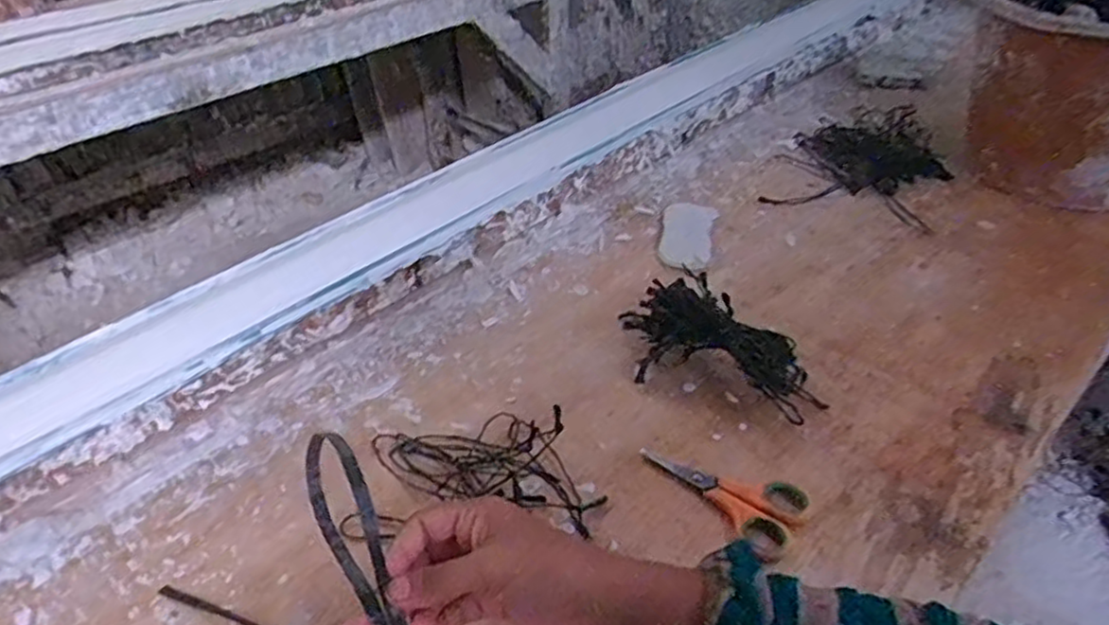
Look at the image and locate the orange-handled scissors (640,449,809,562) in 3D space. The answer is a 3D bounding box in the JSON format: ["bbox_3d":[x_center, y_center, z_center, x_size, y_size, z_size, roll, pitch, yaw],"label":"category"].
[{"bbox_3d":[0.114,0.120,0.495,0.112,0.007,0.058,24,47,28],"label":"orange-handled scissors"}]

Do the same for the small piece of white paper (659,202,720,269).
[{"bbox_3d":[0.136,-0.080,0.732,0.054,0.020,0.100,9,41,13],"label":"small piece of white paper"}]

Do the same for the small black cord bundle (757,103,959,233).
[{"bbox_3d":[0.375,-0.188,0.861,0.174,0.021,0.269,17,43,20],"label":"small black cord bundle"}]

